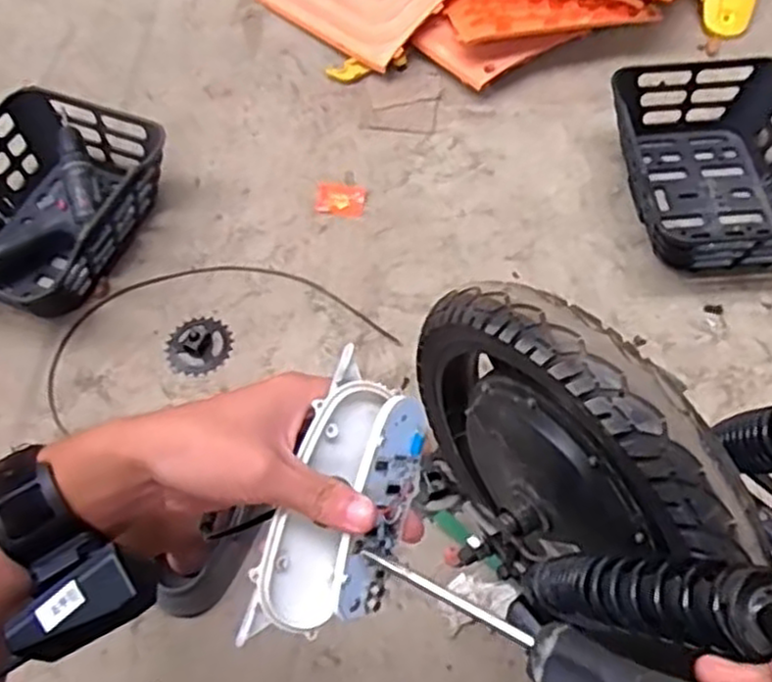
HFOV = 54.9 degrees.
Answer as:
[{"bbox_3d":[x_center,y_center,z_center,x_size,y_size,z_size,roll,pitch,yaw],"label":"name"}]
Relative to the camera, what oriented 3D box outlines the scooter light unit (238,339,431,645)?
[{"bbox_3d":[-0.021,0.085,0.378,0.058,0.030,0.141,19,85,14],"label":"scooter light unit"}]

